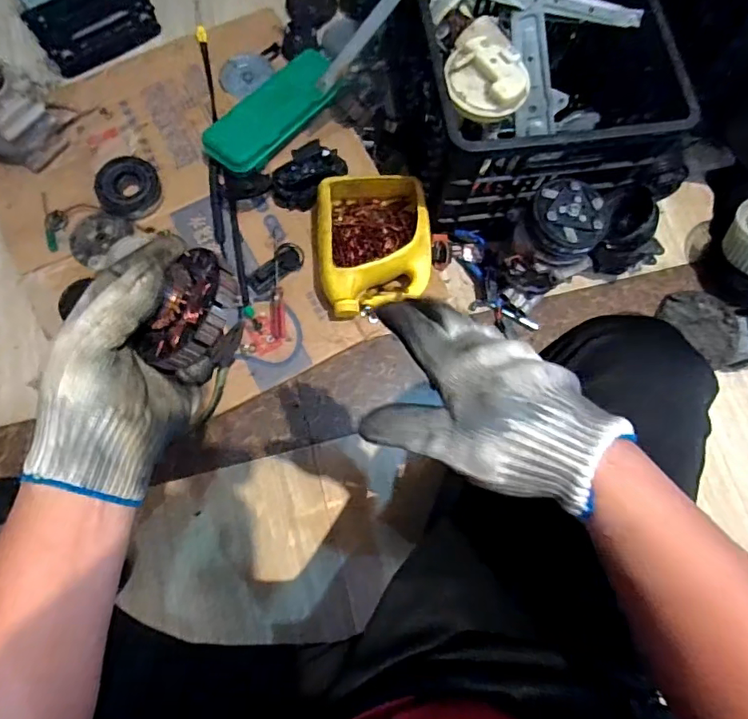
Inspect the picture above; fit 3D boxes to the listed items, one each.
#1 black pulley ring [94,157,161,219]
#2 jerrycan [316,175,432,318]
[{"bbox_3d":[-0.426,-0.299,0.888,0.099,0.039,0.103,0,73,-1],"label":"black pulley ring"},{"bbox_3d":[0.000,-0.185,0.848,0.174,0.086,0.212,-3,76,-4],"label":"jerrycan"}]

